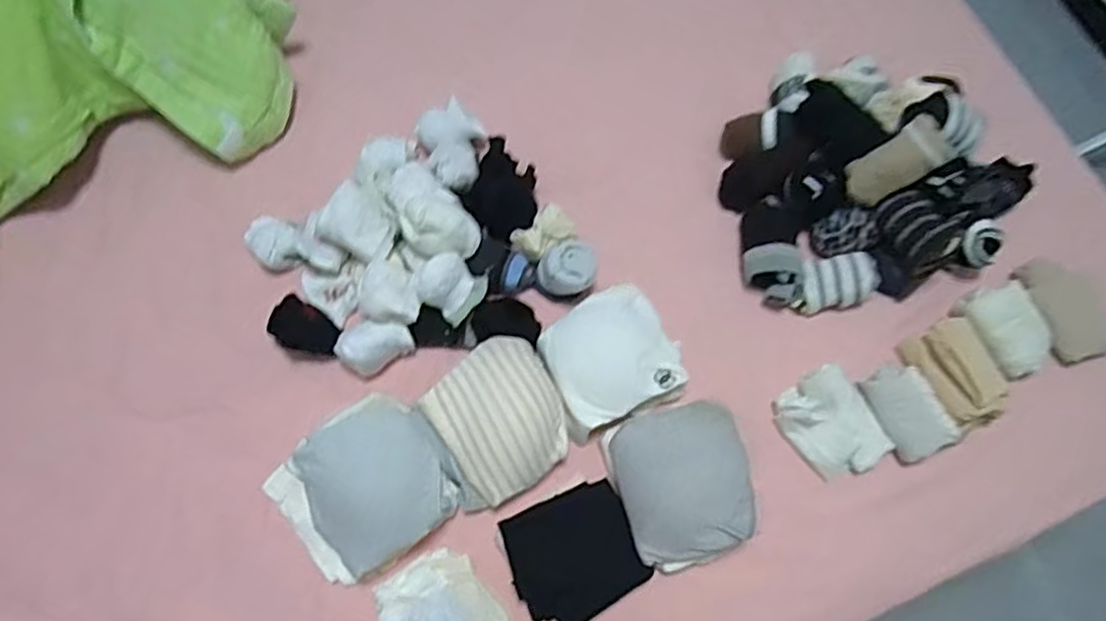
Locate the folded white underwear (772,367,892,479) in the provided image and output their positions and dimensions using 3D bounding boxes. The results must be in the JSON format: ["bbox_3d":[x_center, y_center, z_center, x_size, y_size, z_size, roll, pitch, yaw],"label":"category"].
[{"bbox_3d":[0.294,0.118,0.699,0.095,0.030,0.111,-24,73,-9],"label":"folded white underwear"}]

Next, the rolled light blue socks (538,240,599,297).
[{"bbox_3d":[0.016,-0.044,0.729,0.068,0.056,0.054,2,71,0],"label":"rolled light blue socks"}]

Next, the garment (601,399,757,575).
[{"bbox_3d":[0.127,0.169,0.653,0.127,0.068,0.153,-15,72,-6],"label":"garment"}]

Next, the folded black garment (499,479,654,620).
[{"bbox_3d":[0.023,0.242,0.654,0.122,0.032,0.116,-22,73,-8],"label":"folded black garment"}]

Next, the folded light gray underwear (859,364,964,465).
[{"bbox_3d":[0.373,0.106,0.699,0.058,0.029,0.096,-28,74,-10],"label":"folded light gray underwear"}]

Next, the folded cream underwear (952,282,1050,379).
[{"bbox_3d":[0.498,0.021,0.731,0.076,0.035,0.104,-25,73,-9],"label":"folded cream underwear"}]

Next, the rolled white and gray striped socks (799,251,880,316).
[{"bbox_3d":[0.317,-0.033,0.740,0.088,0.038,0.058,-8,72,-4],"label":"rolled white and gray striped socks"}]

